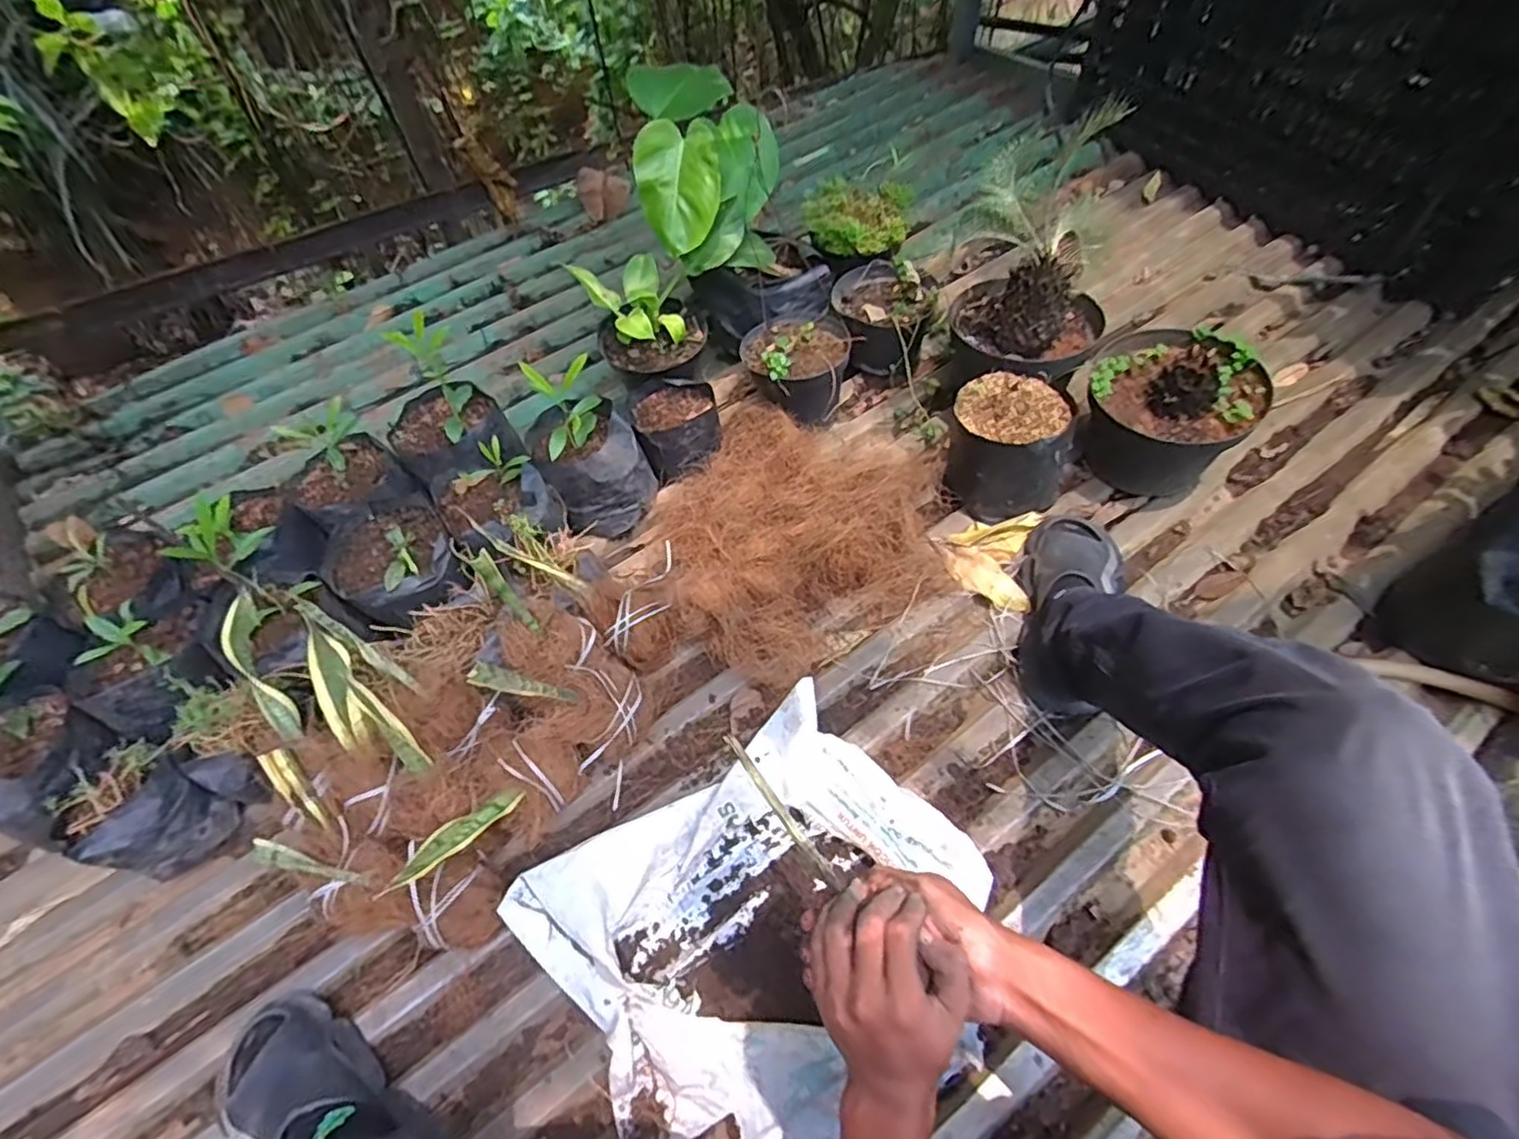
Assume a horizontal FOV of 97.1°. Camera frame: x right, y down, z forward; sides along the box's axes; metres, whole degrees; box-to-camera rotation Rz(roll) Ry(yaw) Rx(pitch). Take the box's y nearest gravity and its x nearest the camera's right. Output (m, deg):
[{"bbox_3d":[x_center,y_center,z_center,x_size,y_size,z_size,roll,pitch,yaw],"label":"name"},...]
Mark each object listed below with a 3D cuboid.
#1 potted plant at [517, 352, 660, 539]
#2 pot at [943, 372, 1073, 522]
[{"bbox_3d":[-0.248,-0.172,0.975,0.150,0.221,0.176,-25,61,-14],"label":"potted plant"},{"bbox_3d":[0.346,-0.166,0.938,0.172,0.135,0.137,19,60,13],"label":"pot"}]

